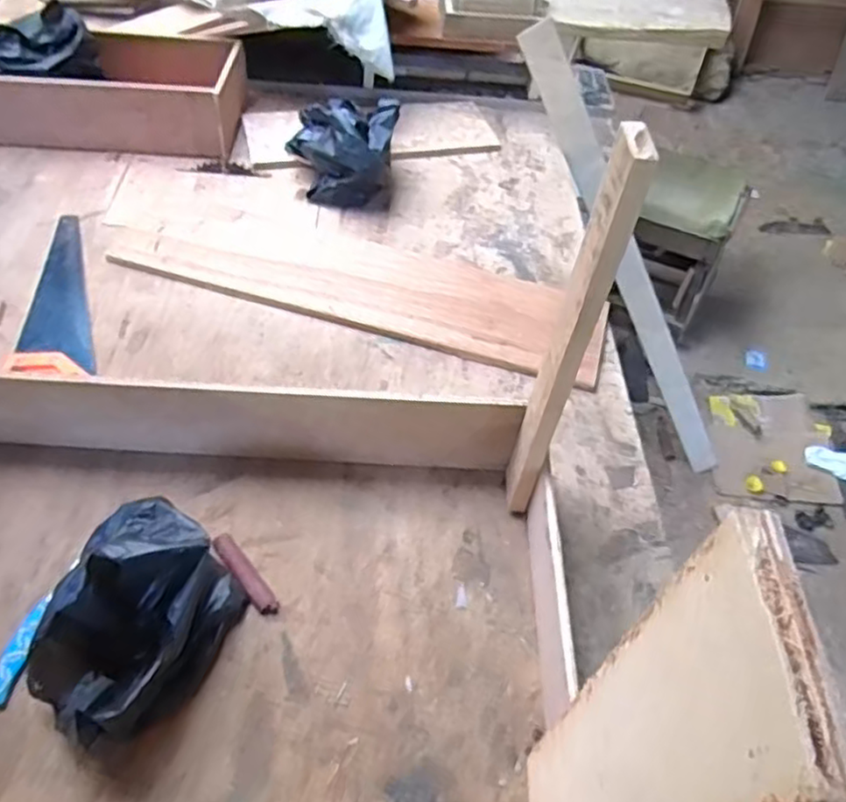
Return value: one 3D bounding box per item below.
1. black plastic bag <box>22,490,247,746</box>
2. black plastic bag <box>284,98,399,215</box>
[{"bbox_3d":[-0.278,0.199,0.650,0.148,0.122,0.208,17,48,11],"label":"black plastic bag"},{"bbox_3d":[-0.136,-0.419,1.151,0.179,0.122,0.138,4,47,-1],"label":"black plastic bag"}]

